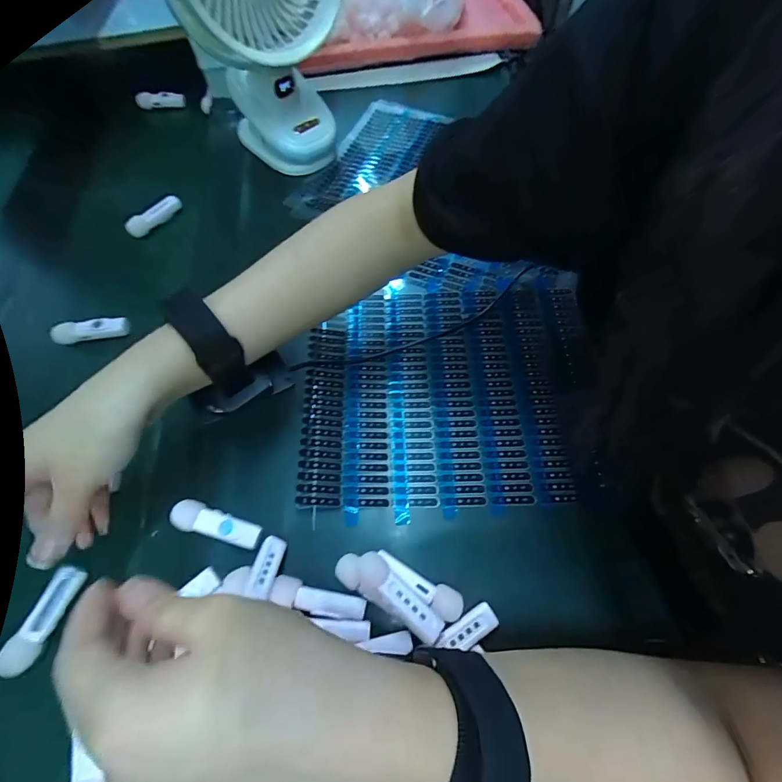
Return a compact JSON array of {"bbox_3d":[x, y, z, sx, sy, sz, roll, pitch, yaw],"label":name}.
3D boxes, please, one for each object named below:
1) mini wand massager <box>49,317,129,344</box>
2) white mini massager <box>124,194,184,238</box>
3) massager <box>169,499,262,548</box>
[{"bbox_3d":[-0.285,-0.058,0.376,0.067,0.013,0.015,-8,63,-4],"label":"mini wand massager"},{"bbox_3d":[-0.263,-0.195,0.443,0.064,0.019,0.016,-38,68,-18],"label":"white mini massager"},{"bbox_3d":[-0.123,0.093,0.281,0.063,0.011,0.020,12,63,7],"label":"massager"}]

